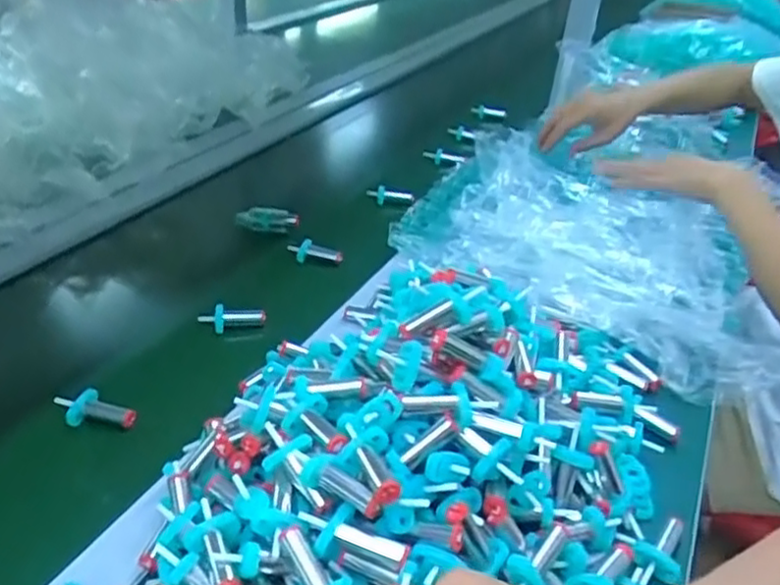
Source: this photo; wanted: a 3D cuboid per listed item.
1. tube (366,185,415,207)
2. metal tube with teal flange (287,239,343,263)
[{"bbox_3d":[-0.001,-0.124,0.866,0.061,0.021,0.016,14,35,11],"label":"tube"},{"bbox_3d":[-0.082,-0.045,0.735,0.061,0.022,0.016,9,34,4],"label":"metal tube with teal flange"}]

